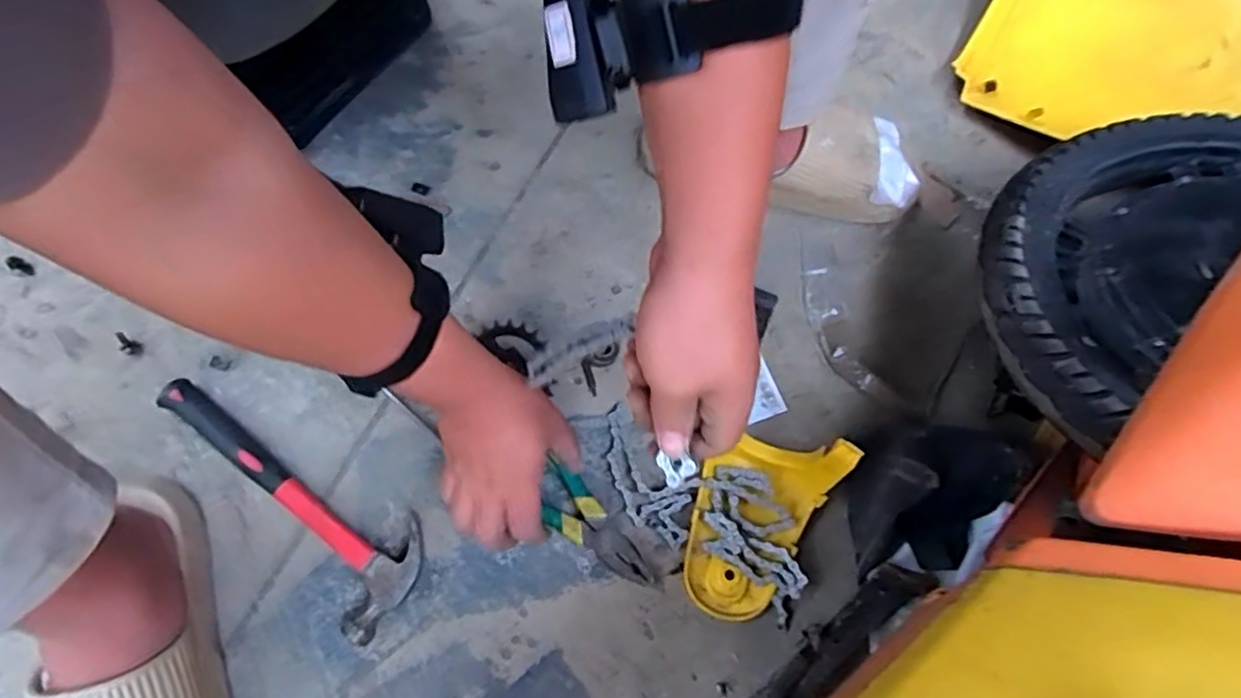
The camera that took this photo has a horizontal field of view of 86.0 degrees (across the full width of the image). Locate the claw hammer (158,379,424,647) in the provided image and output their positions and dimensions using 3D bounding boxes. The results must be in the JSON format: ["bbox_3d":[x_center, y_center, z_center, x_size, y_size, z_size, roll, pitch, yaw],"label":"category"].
[{"bbox_3d":[-0.282,0.115,0.573,0.282,0.026,0.090,40,72,12],"label":"claw hammer"}]

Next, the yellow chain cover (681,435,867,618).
[{"bbox_3d":[0.108,0.139,0.546,0.095,0.085,0.156,30,70,8],"label":"yellow chain cover"}]

